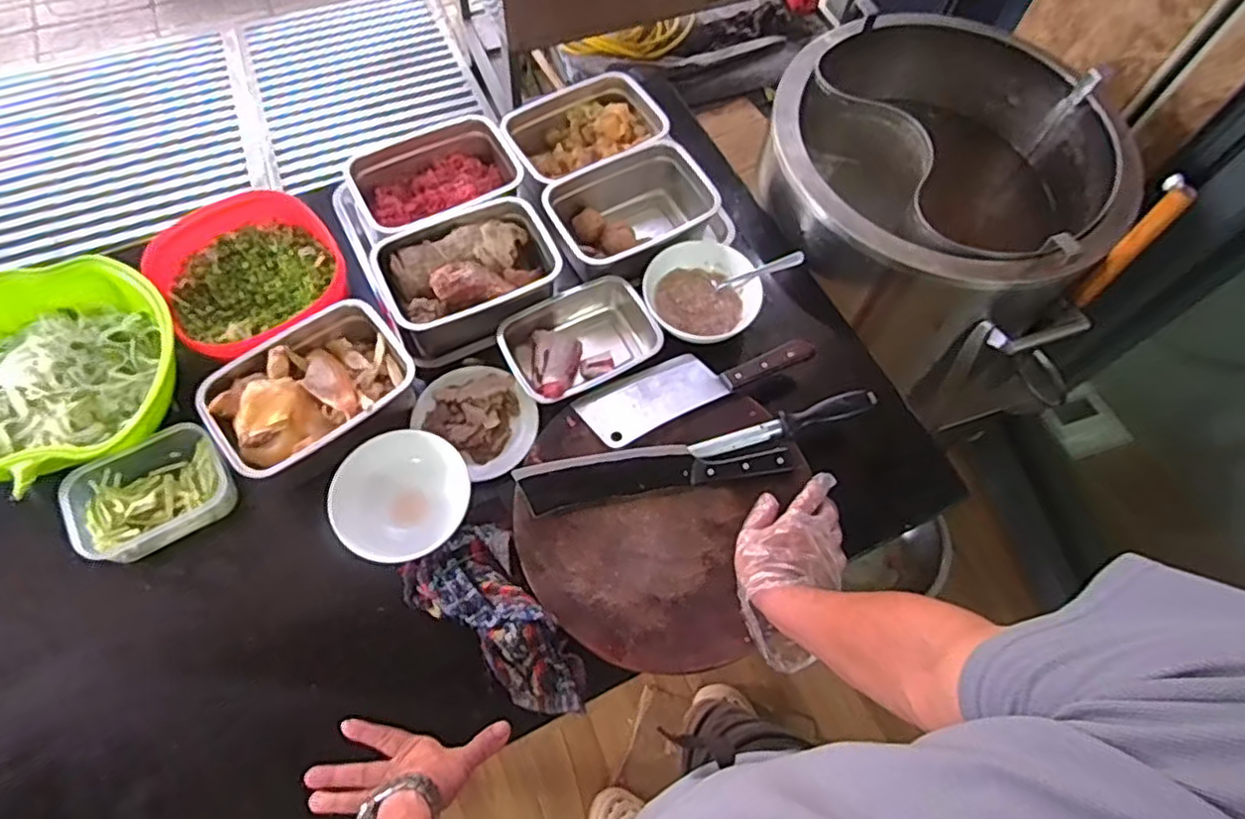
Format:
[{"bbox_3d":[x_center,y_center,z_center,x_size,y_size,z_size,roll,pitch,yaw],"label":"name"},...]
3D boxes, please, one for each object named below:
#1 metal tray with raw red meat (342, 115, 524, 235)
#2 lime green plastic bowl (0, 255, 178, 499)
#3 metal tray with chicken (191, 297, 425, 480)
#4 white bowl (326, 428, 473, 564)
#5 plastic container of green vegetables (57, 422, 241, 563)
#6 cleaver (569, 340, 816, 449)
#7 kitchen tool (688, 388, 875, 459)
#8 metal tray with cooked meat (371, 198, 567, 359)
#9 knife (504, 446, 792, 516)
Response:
[{"bbox_3d":[-0.251,-0.306,0.929,0.206,0.060,0.160,-32,70,-17],"label":"metal tray with raw red meat"},{"bbox_3d":[-0.650,-0.040,0.769,0.251,0.076,0.271,1,64,-3],"label":"lime green plastic bowl"},{"bbox_3d":[-0.356,-0.017,0.794,0.214,0.074,0.157,-33,70,-17],"label":"metal tray with chicken"},{"bbox_3d":[-0.243,0.099,0.762,0.143,0.065,0.133,1,64,-3],"label":"white bowl"},{"bbox_3d":[-0.520,0.091,0.755,0.156,0.054,0.121,-31,70,-17],"label":"plastic container of green vegetables"},{"bbox_3d":[0.088,-0.041,0.830,0.286,0.022,0.080,-23,68,-14],"label":"cleaver"},{"bbox_3d":[0.191,0.018,0.797,0.228,0.030,0.032,-18,67,-11],"label":"kitchen tool"},{"bbox_3d":[-0.194,-0.171,0.874,0.219,0.073,0.157,-18,67,-11],"label":"metal tray with cooked meat"},{"bbox_3d":[0.037,0.066,0.769,0.301,0.026,0.057,-8,65,-7],"label":"knife"}]

